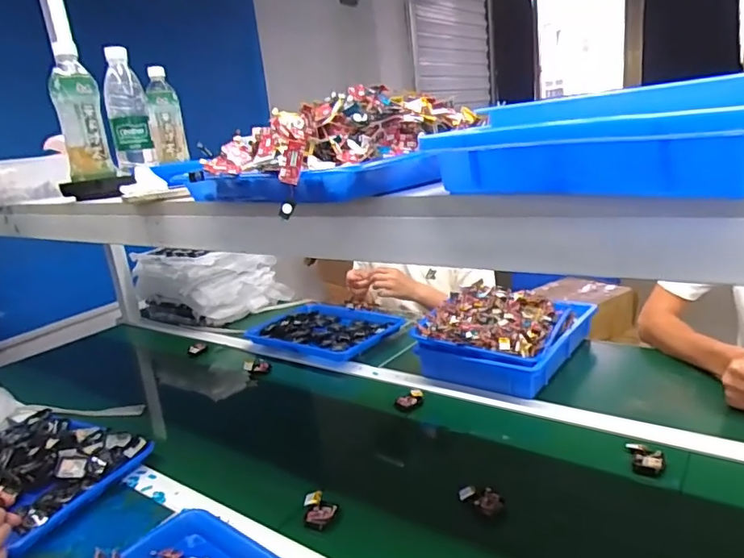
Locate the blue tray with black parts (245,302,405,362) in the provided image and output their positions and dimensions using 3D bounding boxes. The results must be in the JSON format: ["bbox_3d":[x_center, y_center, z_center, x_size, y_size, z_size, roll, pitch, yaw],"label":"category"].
[{"bbox_3d":[-0.109,0.124,1.289,0.338,0.045,0.244,5,20,38],"label":"blue tray with black parts"}]

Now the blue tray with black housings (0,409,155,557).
[{"bbox_3d":[-0.578,0.307,0.869,0.368,0.057,0.247,1,18,29],"label":"blue tray with black housings"}]

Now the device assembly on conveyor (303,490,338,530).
[{"bbox_3d":[-0.067,0.299,0.692,0.041,0.017,0.057,-9,16,-5],"label":"device assembly on conveyor"}]

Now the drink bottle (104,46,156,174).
[{"bbox_3d":[-0.407,-0.279,0.882,0.064,0.184,0.057,-13,17,-19],"label":"drink bottle"}]

